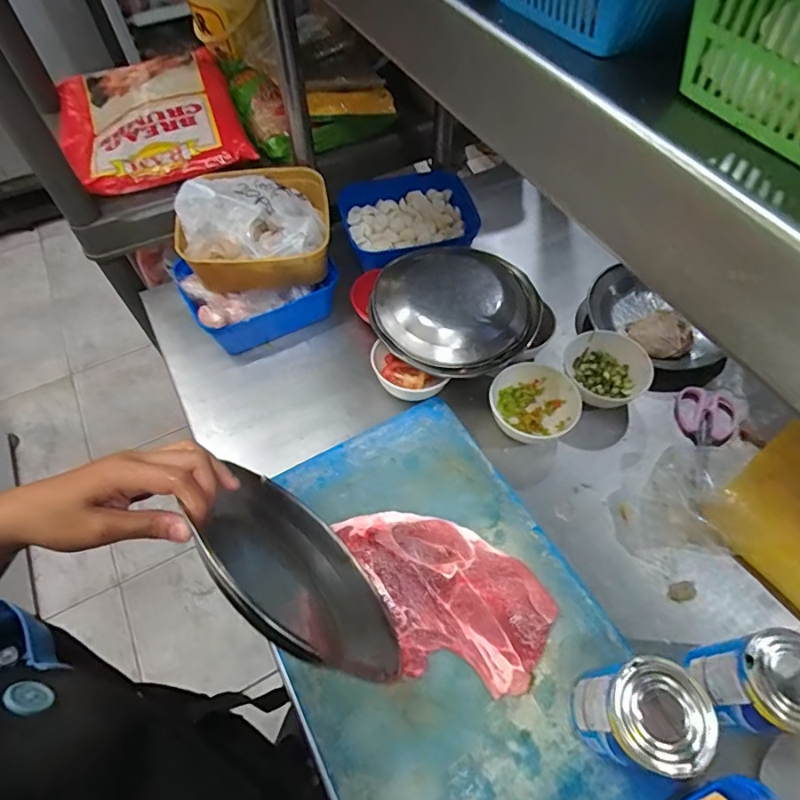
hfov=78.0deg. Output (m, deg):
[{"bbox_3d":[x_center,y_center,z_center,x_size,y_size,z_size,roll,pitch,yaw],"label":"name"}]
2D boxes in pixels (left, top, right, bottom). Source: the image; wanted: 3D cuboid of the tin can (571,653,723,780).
[{"bbox_3d":[0.190,0.256,0.401,0.074,0.117,0.071,-1,57,2],"label":"tin can"}]

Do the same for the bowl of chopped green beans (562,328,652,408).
[{"bbox_3d":[0.268,-0.035,0.651,0.098,0.051,0.105,-1,57,2],"label":"bowl of chopped green beans"}]

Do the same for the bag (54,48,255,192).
[{"bbox_3d":[-0.398,-0.444,0.773,0.275,0.059,0.299,-19,59,-12],"label":"bag"}]

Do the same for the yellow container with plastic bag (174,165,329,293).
[{"bbox_3d":[-0.194,-0.232,0.676,0.188,0.088,0.159,-6,58,-4],"label":"yellow container with plastic bag"}]

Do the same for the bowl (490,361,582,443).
[{"bbox_3d":[0.172,0.005,0.629,0.105,0.048,0.097,-1,57,2],"label":"bowl"}]

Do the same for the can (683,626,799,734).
[{"bbox_3d":[0.306,0.245,0.428,0.068,0.122,0.068,-1,57,2],"label":"can"}]

